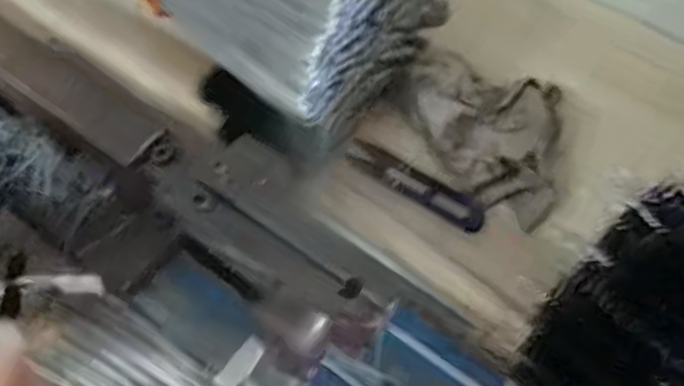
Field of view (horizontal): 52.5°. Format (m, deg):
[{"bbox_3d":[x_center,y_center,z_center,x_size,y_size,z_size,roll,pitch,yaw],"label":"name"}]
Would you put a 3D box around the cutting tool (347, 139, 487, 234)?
[{"bbox_3d":[0.053,-0.007,0.503,0.110,0.015,0.025,30,65,19],"label":"cutting tool"}]

